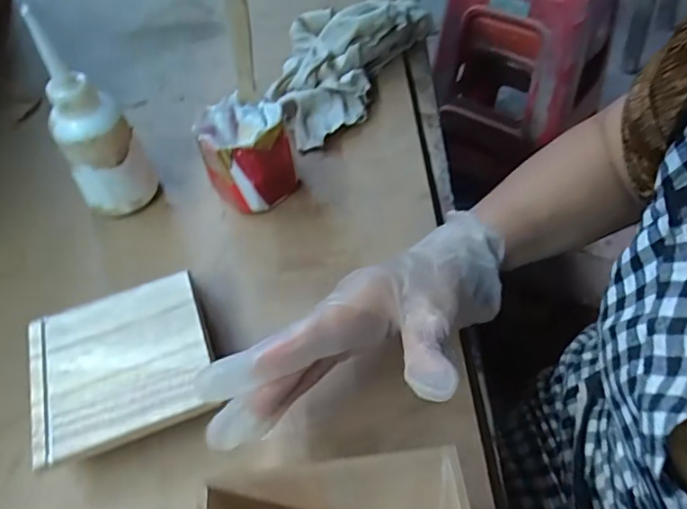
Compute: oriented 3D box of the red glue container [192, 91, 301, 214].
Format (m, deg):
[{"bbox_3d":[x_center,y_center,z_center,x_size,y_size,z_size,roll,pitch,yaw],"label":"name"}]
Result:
[{"bbox_3d":[-0.081,-0.084,0.472,0.072,0.077,0.073,-21,53,-12],"label":"red glue container"}]

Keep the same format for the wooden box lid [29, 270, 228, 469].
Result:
[{"bbox_3d":[-0.141,0.067,0.355,0.109,0.011,0.103,-18,53,-12],"label":"wooden box lid"}]

